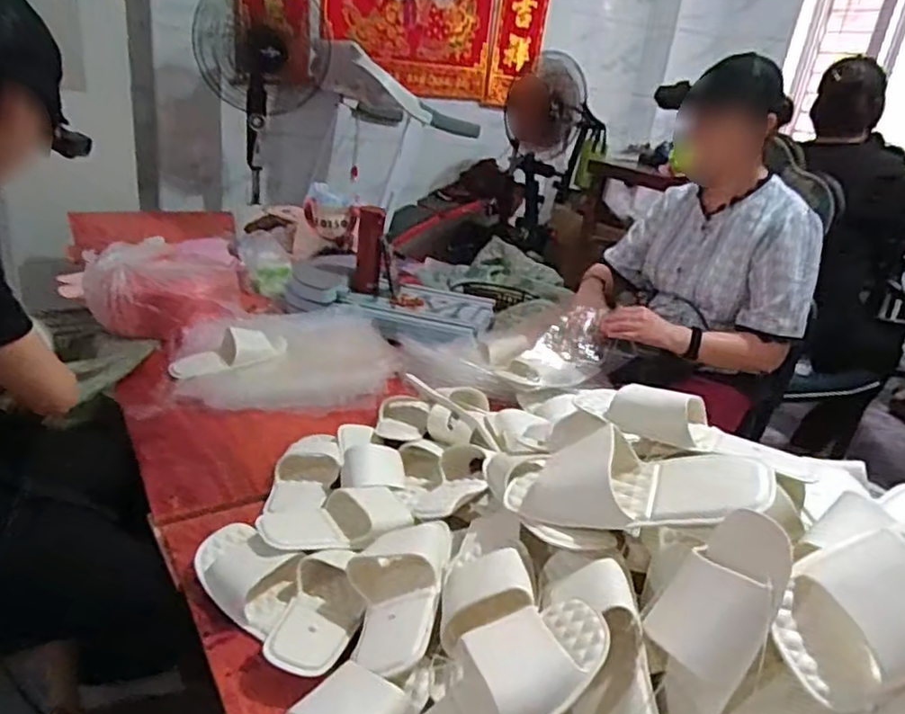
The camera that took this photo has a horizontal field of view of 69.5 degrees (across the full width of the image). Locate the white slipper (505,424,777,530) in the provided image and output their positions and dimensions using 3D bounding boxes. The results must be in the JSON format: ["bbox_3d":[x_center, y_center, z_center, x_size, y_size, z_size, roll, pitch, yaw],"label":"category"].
[{"bbox_3d":[0.182,0.122,0.686,0.280,0.076,0.102,-6,14,30],"label":"white slipper"}]

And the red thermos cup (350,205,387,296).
[{"bbox_3d":[-0.218,-0.280,1.679,0.068,0.216,0.063,2,24,-12],"label":"red thermos cup"}]

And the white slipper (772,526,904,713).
[{"bbox_3d":[0.376,0.188,0.531,0.252,0.073,0.104,-19,31,-17],"label":"white slipper"}]

